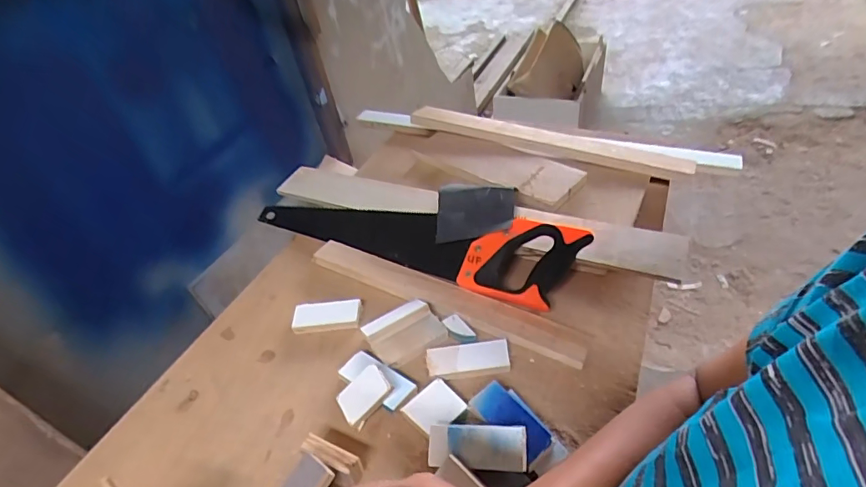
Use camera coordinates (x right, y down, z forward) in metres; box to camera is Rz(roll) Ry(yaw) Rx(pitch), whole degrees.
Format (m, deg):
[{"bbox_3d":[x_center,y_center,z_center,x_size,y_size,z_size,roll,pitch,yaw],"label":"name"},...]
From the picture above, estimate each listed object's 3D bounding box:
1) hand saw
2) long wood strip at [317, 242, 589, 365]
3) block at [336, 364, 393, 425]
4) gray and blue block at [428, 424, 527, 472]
[{"bbox_3d":[-0.051,-0.004,0.715,0.515,0.032,0.108,9,65,26],"label":"hand saw"},{"bbox_3d":[0.005,0.069,0.640,0.388,0.025,0.050,17,44,24],"label":"long wood strip"},{"bbox_3d":[-0.074,0.164,0.529,0.058,0.012,0.041,-43,51,-4],"label":"block"},{"bbox_3d":[0.041,0.193,0.464,0.096,0.008,0.039,-9,65,25],"label":"gray and blue block"}]

